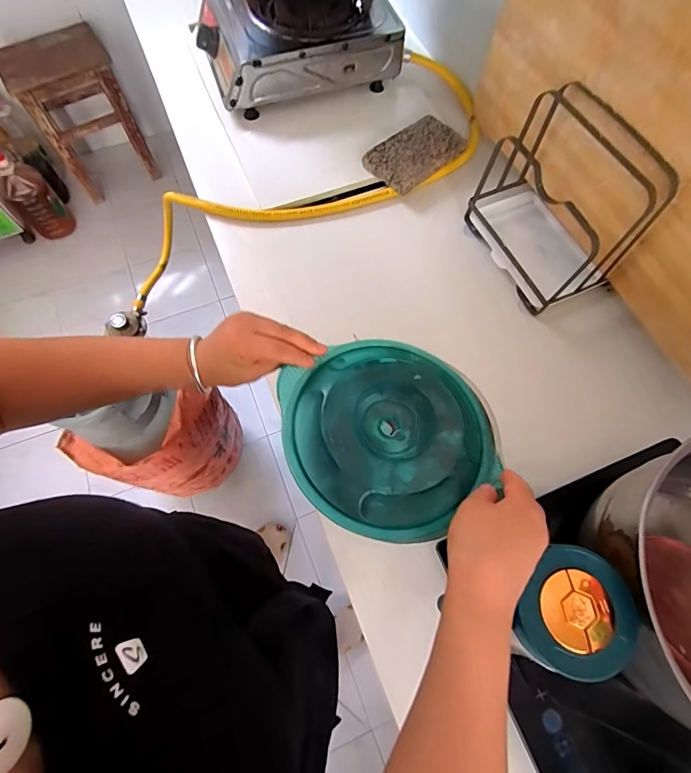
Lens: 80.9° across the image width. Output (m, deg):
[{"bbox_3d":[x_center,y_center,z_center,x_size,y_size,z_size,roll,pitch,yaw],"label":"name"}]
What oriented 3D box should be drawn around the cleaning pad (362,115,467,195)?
[{"bbox_3d":[0.129,-0.441,0.767,0.174,0.025,0.111,-40,73,-15],"label":"cleaning pad"}]

